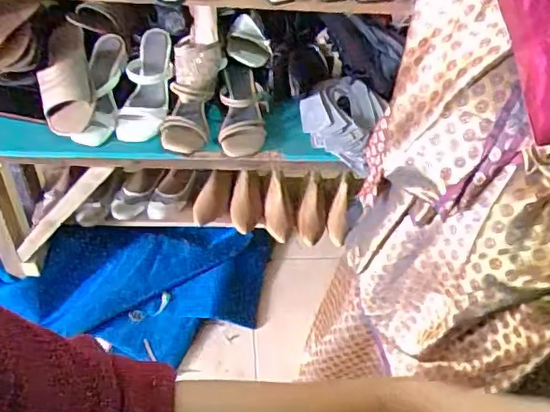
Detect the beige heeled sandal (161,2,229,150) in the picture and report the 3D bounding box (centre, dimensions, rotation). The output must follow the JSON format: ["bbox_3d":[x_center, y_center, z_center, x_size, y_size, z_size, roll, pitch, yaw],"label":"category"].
[{"bbox_3d":[-0.152,-0.233,1.050,0.094,0.081,0.268,10,90,3],"label":"beige heeled sandal"}]

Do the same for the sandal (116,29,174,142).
[{"bbox_3d":[-0.241,-0.235,1.060,0.091,0.056,0.229,9,80,2],"label":"sandal"}]

